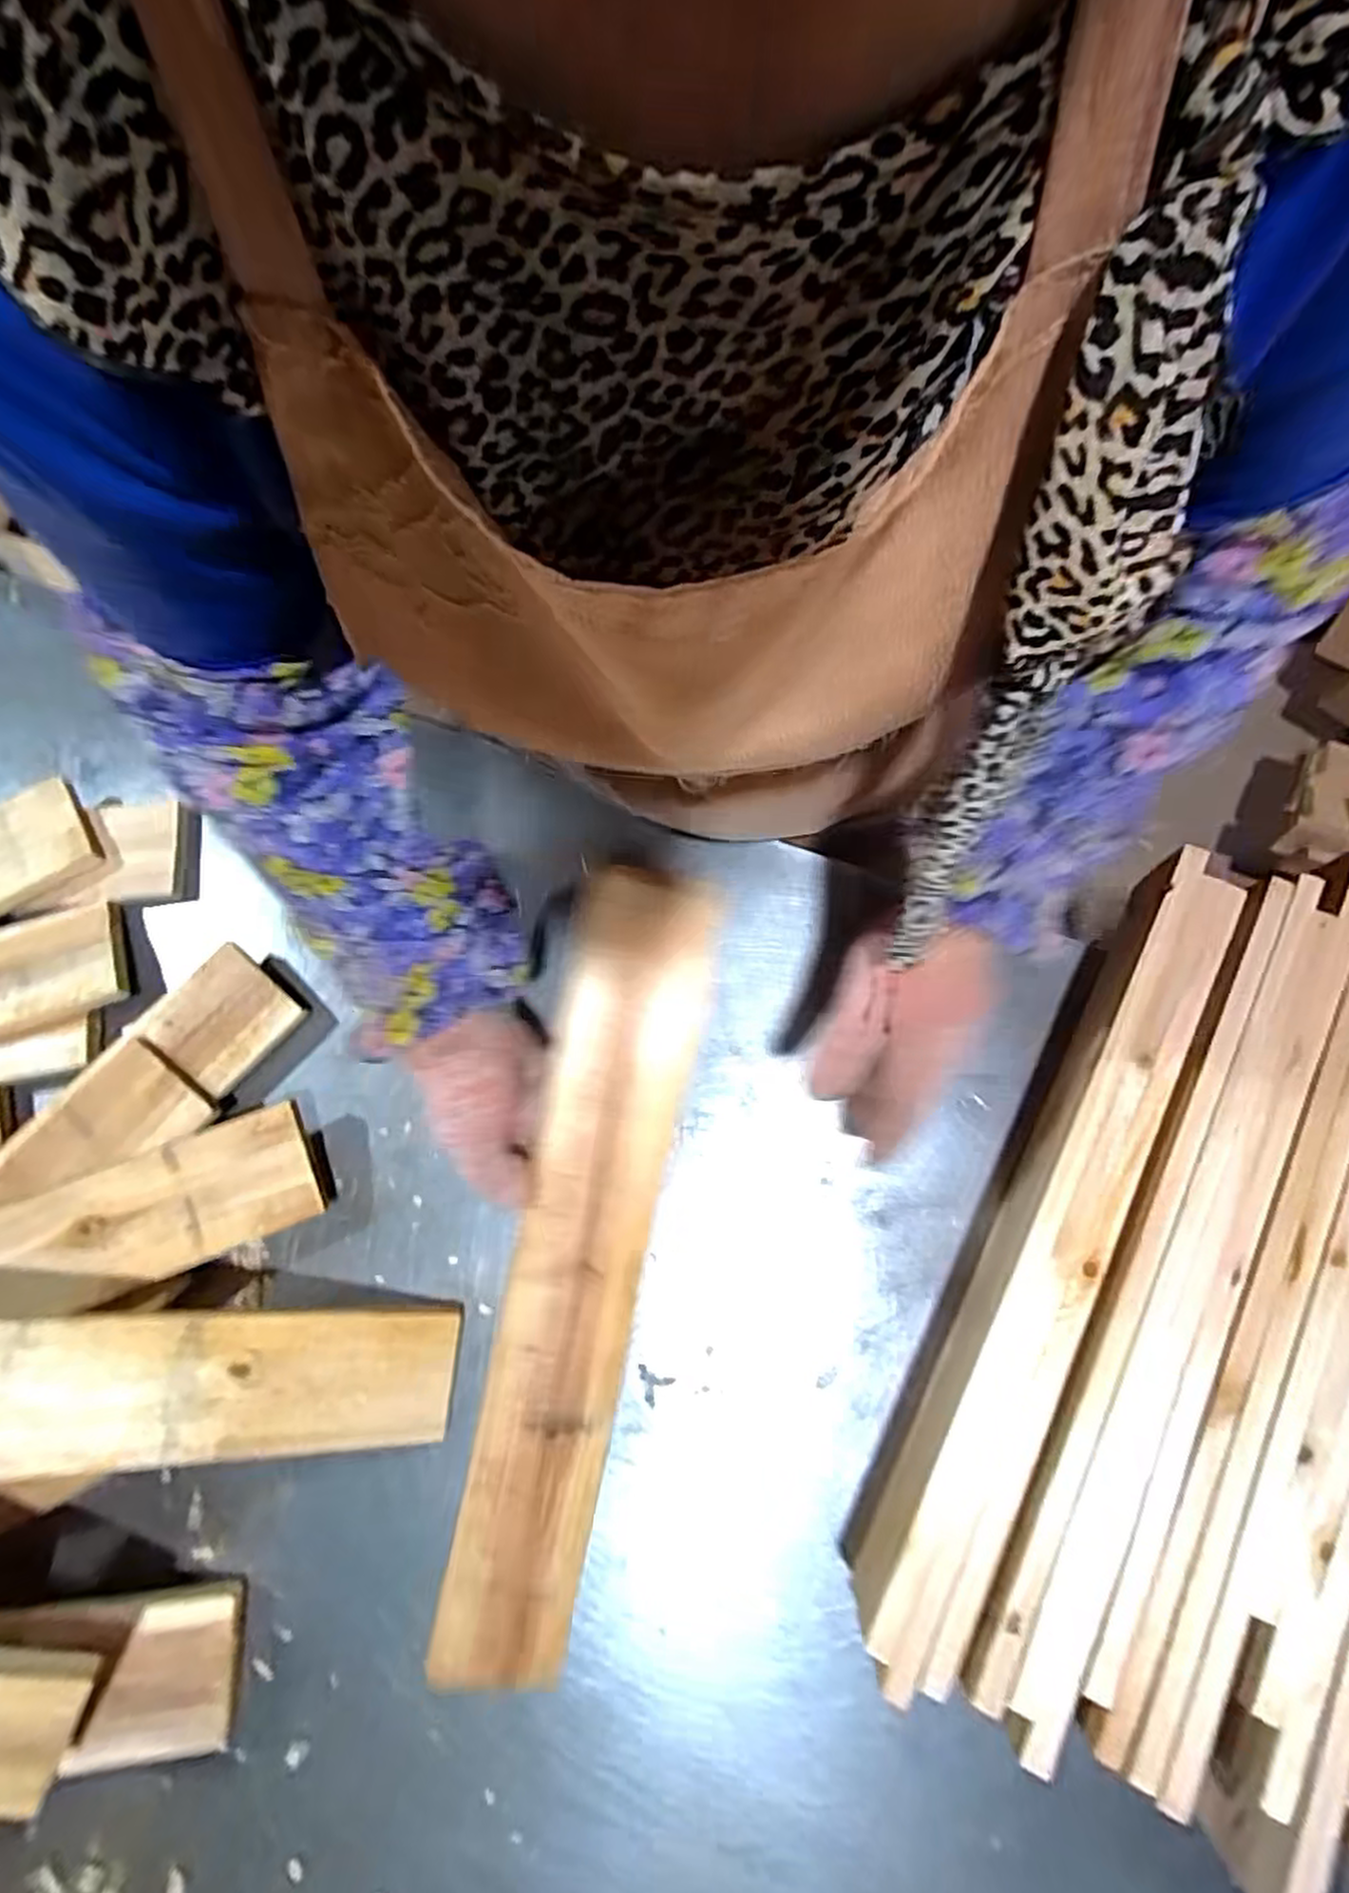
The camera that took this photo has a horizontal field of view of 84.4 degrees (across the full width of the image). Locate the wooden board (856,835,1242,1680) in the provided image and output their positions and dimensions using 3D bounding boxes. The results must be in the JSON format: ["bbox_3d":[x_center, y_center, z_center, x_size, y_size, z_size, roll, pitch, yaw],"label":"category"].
[{"bbox_3d":[0.229,0.164,0.466,0.033,0.083,0.483,27,79,8],"label":"wooden board"}]

